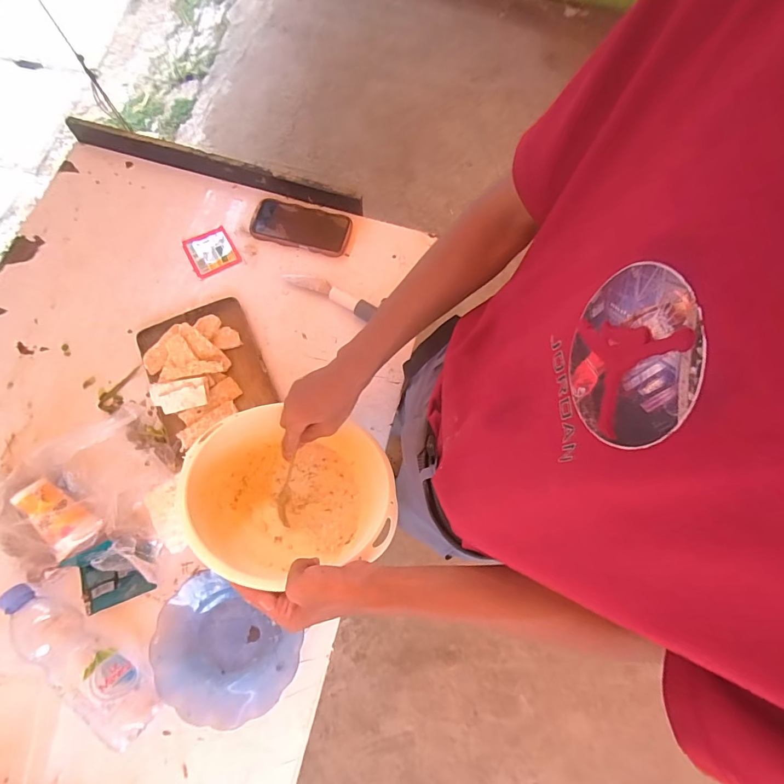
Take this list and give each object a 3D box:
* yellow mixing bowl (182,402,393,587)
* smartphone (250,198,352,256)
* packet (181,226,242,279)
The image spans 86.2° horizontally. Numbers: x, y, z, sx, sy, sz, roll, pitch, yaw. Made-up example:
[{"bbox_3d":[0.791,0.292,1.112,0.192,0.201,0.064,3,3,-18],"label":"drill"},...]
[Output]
[{"bbox_3d":[-0.124,0.119,0.543,0.246,0.120,0.246,2,62,-4],"label":"yellow mixing bowl"},{"bbox_3d":[-0.157,-0.289,0.729,0.167,0.016,0.080,14,74,1],"label":"smartphone"},{"bbox_3d":[-0.312,-0.243,0.719,0.078,0.005,0.081,-28,77,-11],"label":"packet"}]

